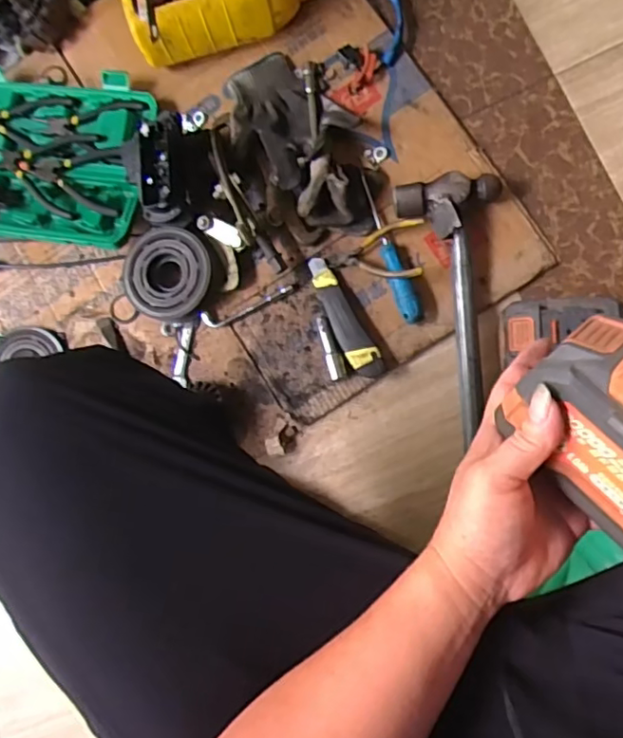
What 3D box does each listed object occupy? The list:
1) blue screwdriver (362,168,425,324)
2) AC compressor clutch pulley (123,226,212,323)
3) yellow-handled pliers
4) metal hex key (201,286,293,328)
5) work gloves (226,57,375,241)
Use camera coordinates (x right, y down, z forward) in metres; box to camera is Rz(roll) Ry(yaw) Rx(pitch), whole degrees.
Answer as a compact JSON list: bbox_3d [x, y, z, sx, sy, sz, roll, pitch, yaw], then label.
[{"bbox_3d":[0.089,-0.145,0.698,0.024,0.028,0.192,-19,83,6],"label":"blue screwdriver"},{"bbox_3d":[-0.172,-0.115,0.728,0.108,0.042,0.109,0,85,8],"label":"AC compressor clutch pulley"},{"bbox_3d":[0.073,-0.137,0.688,0.108,0.029,0.069,0,85,8],"label":"yellow-handled pliers"},{"bbox_3d":[-0.076,-0.074,0.721,0.115,0.010,0.022,-17,83,6],"label":"metal hex key"},{"bbox_3d":[-0.021,-0.274,0.711,0.144,0.059,0.259,-25,82,5],"label":"work gloves"}]

